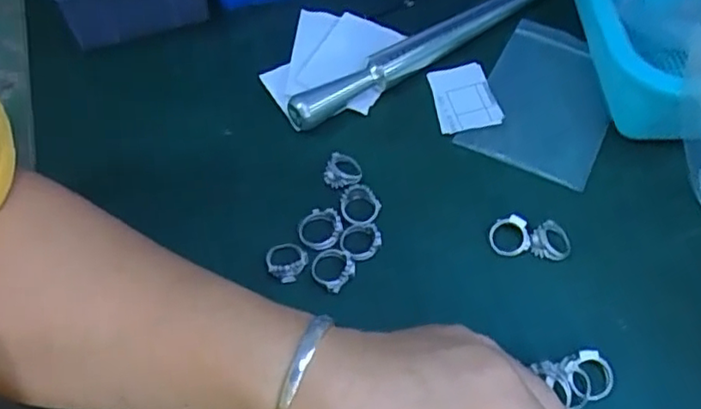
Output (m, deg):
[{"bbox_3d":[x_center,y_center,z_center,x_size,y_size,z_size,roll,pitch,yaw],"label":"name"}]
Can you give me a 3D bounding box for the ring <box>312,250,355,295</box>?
[{"bbox_3d":[-0.010,0.034,0.325,0.022,0.008,0.022,0,56,0],"label":"ring"}]

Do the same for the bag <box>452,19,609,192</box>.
[{"bbox_3d":[0.126,-0.071,0.391,0.077,0.004,0.123,23,59,15],"label":"bag"}]

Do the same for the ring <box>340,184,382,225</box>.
[{"bbox_3d":[0.005,-0.001,0.344,0.022,0.013,0.024,0,56,0],"label":"ring"}]

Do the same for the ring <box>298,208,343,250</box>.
[{"bbox_3d":[-0.016,0.013,0.336,0.023,0.009,0.022,0,56,0],"label":"ring"}]

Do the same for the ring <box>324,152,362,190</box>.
[{"bbox_3d":[-0.004,-0.019,0.359,0.021,0.011,0.020,0,56,0],"label":"ring"}]

